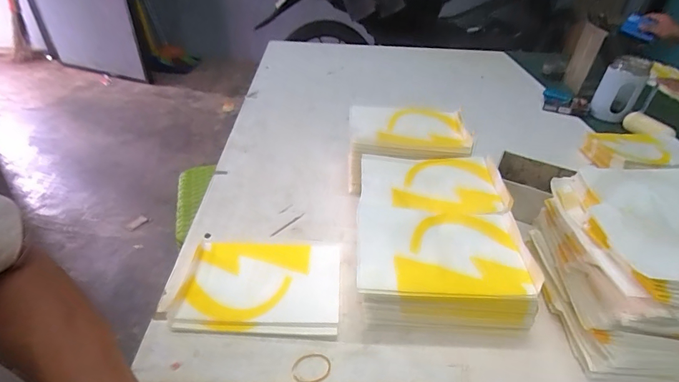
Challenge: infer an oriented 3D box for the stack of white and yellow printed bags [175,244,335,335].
[{"bbox_3d":[-0.091,0.109,0.439,0.178,0.017,0.119,3,37,-1],"label":"stack of white and yellow printed bags"}]

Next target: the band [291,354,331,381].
[{"bbox_3d":[-0.028,0.176,0.372,0.039,0.004,0.030,-10,38,-11],"label":"band"}]

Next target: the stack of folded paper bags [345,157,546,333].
[{"bbox_3d":[0.111,0.051,0.472,0.182,0.094,0.241,4,37,0],"label":"stack of folded paper bags"}]

